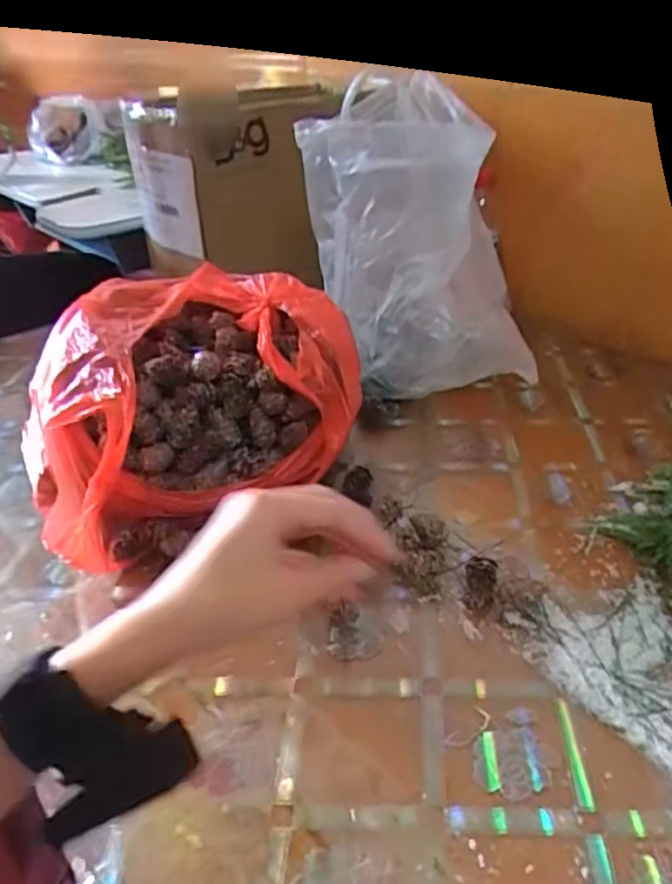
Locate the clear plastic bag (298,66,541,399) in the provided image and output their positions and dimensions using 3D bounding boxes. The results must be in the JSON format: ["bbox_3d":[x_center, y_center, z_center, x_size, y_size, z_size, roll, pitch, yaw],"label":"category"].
[{"bbox_3d":[0.082,-0.211,0.716,0.172,0.300,0.201,-15,35,-19],"label":"clear plastic bag"}]

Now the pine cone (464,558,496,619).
[{"bbox_3d":[0.107,0.104,0.487,0.022,0.023,0.037,5,34,10],"label":"pine cone"}]

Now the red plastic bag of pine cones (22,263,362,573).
[{"bbox_3d":[-0.124,-0.032,0.576,0.267,0.162,0.217,-14,35,-17],"label":"red plastic bag of pine cones"}]

